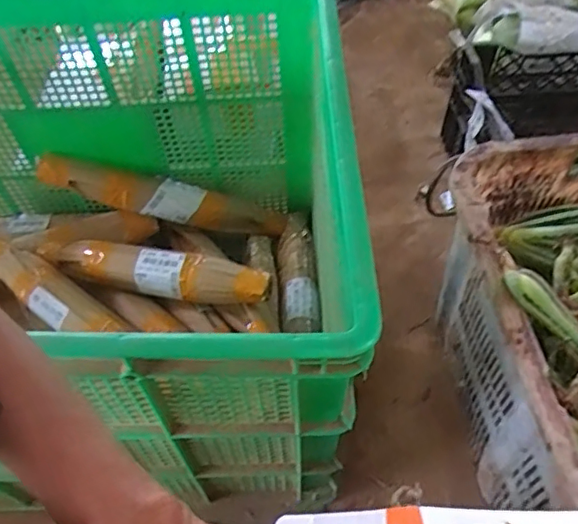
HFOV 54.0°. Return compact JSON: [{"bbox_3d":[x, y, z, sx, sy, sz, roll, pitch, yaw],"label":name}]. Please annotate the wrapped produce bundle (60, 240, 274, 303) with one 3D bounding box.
[{"bbox_3d":[-0.200,0.013,0.882,0.347,0.073,0.063,10,50,6],"label":"wrapped produce bundle"}]

